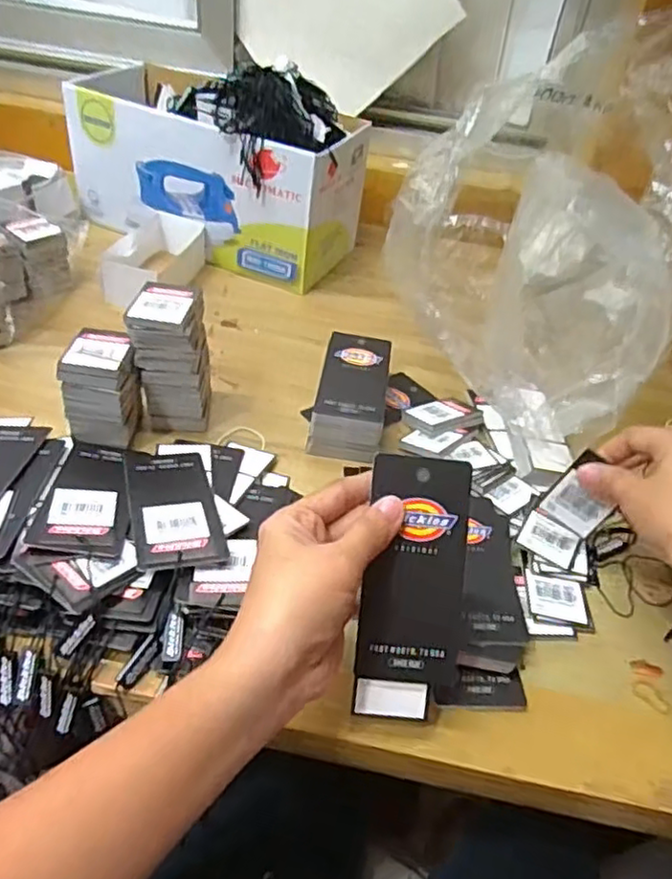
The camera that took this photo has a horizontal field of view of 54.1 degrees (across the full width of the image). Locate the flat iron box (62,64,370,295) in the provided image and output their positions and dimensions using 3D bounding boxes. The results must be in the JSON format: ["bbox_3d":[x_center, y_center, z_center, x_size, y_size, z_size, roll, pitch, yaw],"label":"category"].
[{"bbox_3d":[-0.121,-0.267,0.669,0.276,0.131,0.122,20,43,15],"label":"flat iron box"}]

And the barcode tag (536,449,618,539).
[{"bbox_3d":[0.151,0.035,0.401,0.036,0.047,0.006,36,27,7],"label":"barcode tag"}]

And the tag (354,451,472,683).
[{"bbox_3d":[0.040,0.063,0.322,0.049,0.005,0.107,8,86,1],"label":"tag"}]

